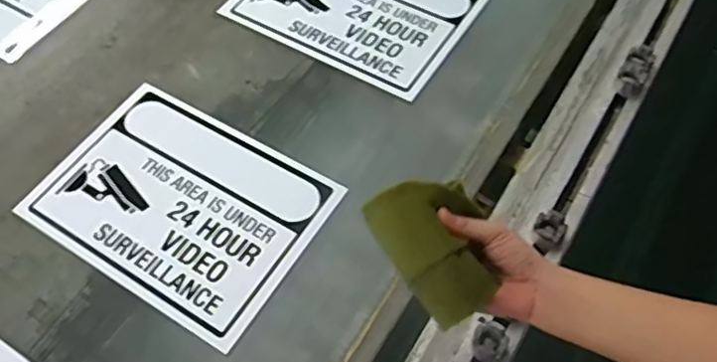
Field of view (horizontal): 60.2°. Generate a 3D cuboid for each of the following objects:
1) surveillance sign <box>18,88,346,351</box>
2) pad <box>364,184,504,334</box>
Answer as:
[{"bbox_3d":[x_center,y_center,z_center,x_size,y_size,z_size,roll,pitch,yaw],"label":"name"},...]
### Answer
[{"bbox_3d":[-0.231,0.024,0.807,0.357,0.007,0.252,28,64,18],"label":"surveillance sign"},{"bbox_3d":[0.065,0.048,0.478,0.084,0.025,0.110,-27,83,-20],"label":"pad"}]

